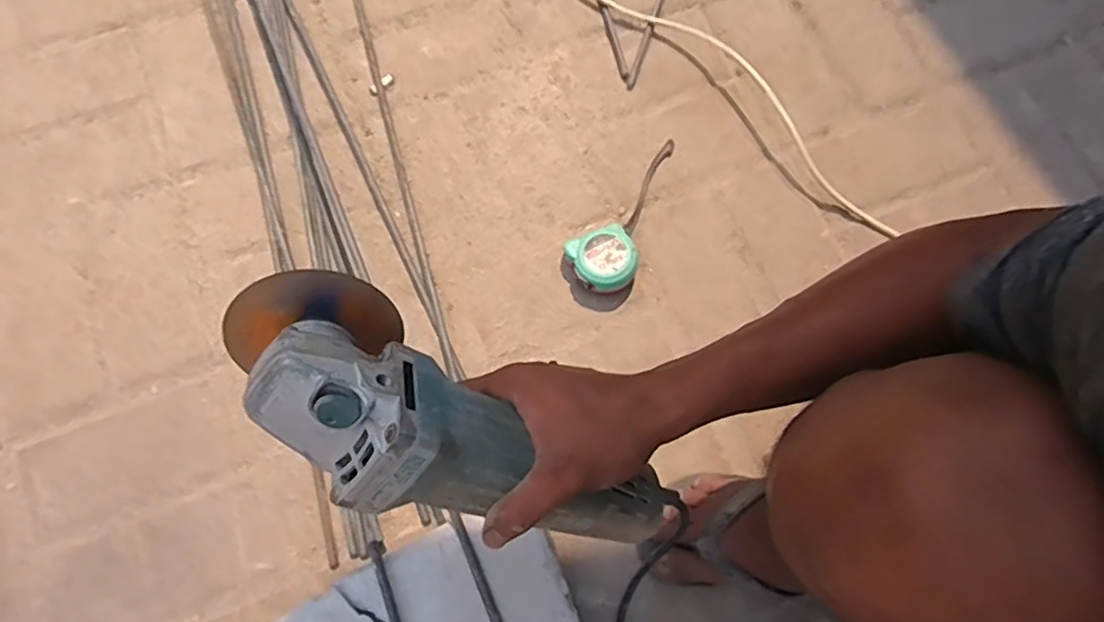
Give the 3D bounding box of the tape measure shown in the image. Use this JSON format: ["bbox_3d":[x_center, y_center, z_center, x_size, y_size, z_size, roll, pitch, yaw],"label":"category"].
[{"bbox_3d":[0.093,-0.098,0.659,0.069,0.034,0.189,40,77,10],"label":"tape measure"}]

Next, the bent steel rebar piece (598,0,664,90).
[{"bbox_3d":[0.086,-0.368,0.748,0.136,0.011,0.220,5,73,0],"label":"bent steel rebar piece"}]

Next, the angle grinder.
[{"bbox_3d":[-0.041,0.075,0.334,0.270,0.075,0.089,33,73,-21],"label":"angle grinder"}]

